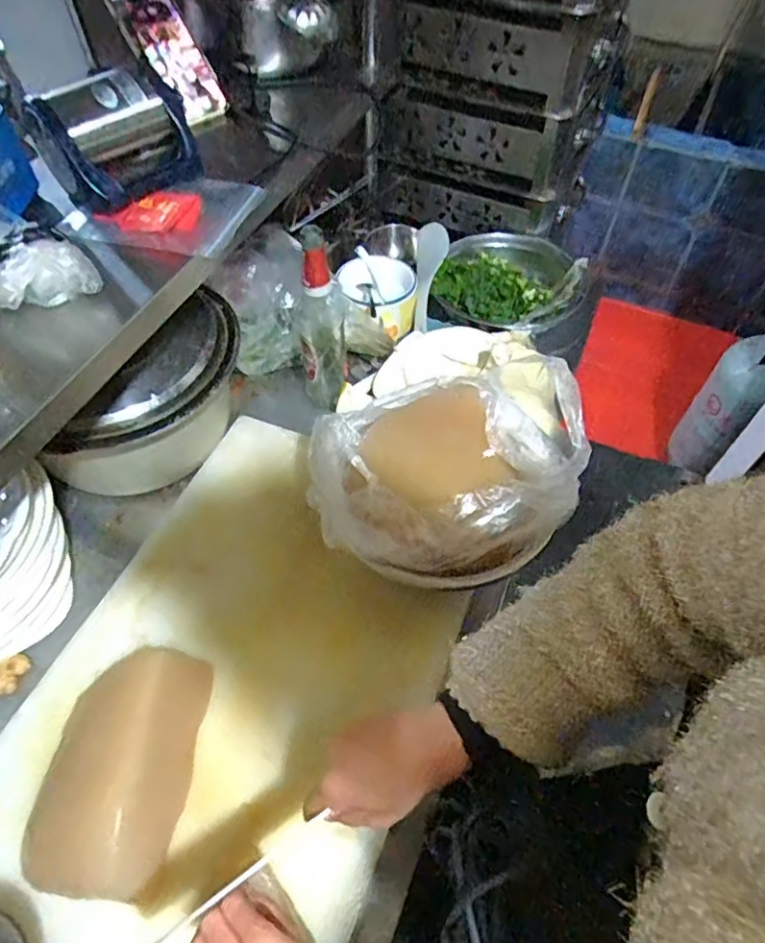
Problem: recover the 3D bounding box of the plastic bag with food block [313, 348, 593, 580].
[{"bbox_3d":[0.074,-0.003,0.674,0.299,0.135,0.242,-16,57,-12],"label":"plastic bag with food block"}]

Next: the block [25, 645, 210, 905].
[{"bbox_3d":[-0.246,0.270,0.551,0.130,0.050,0.204,5,55,3],"label":"block"}]

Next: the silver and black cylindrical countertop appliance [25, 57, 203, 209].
[{"bbox_3d":[-0.278,-0.351,0.619,0.149,0.091,0.103,-29,61,-19],"label":"silver and black cylindrical countertop appliance"}]

